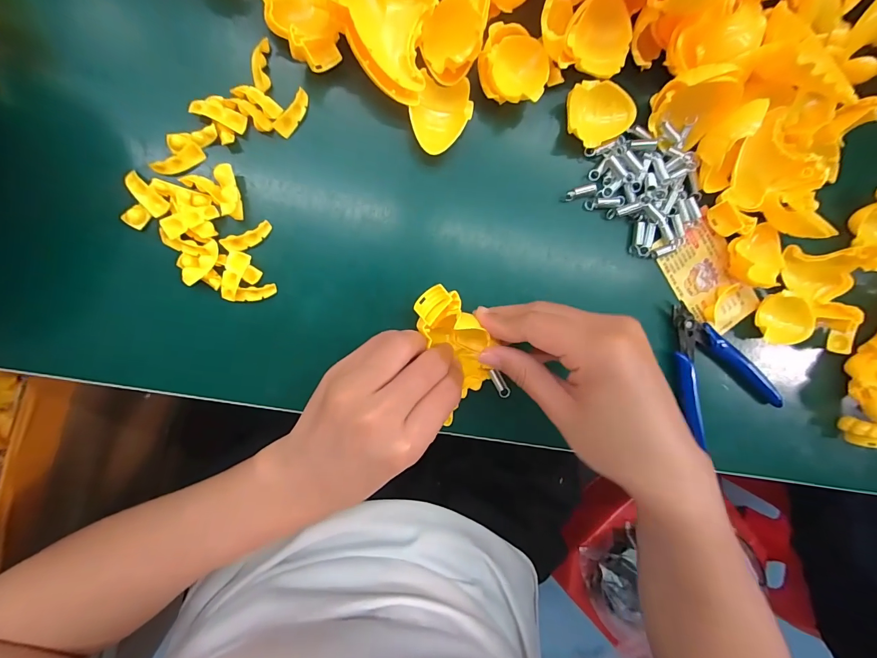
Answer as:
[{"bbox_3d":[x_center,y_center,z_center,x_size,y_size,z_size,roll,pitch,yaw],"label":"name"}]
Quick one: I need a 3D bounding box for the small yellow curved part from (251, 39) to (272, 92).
[{"bbox_3d":[-0.103,-0.153,0.222,0.010,0.011,0.027,1,93,-8],"label":"small yellow curved part"}]

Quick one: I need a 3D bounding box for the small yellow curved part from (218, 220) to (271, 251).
[{"bbox_3d":[-0.114,-0.055,0.227,0.029,0.006,0.010,-25,96,-6],"label":"small yellow curved part"}]

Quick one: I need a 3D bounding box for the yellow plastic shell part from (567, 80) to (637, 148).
[{"bbox_3d":[0.105,-0.138,0.248,0.044,0.013,0.038,2,93,-8],"label":"yellow plastic shell part"}]

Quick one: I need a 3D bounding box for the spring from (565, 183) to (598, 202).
[{"bbox_3d":[0.096,-0.092,0.254,0.021,0.004,0.007,-18,96,7],"label":"spring"}]

